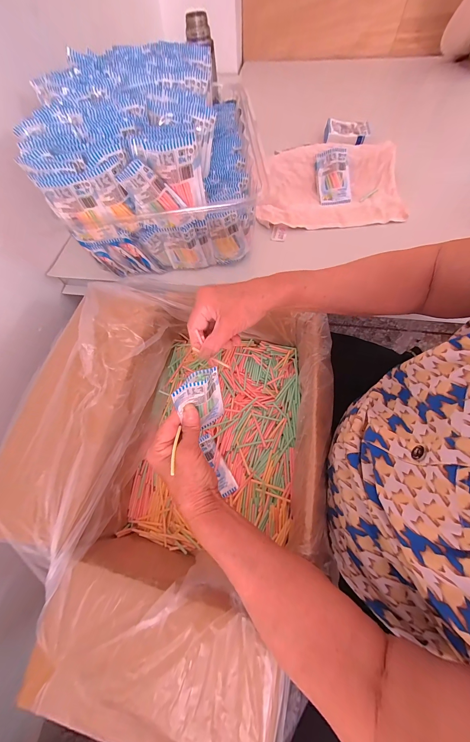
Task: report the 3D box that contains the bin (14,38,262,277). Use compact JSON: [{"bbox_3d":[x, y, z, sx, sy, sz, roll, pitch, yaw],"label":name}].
[{"bbox_3d":[-0.137,-0.394,0.482,0.330,0.187,0.406,-4,64,1],"label":"bin"}]

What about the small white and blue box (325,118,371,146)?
[{"bbox_3d":[0.289,-0.623,0.673,0.109,0.024,0.086,16,66,10],"label":"small white and blue box"}]

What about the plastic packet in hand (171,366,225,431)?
[{"bbox_3d":[-0.040,0.038,0.329,0.064,0.104,0.017,-44,59,-14],"label":"plastic packet in hand"}]

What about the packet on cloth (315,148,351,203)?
[{"bbox_3d":[0.210,-0.413,0.552,0.063,0.015,0.105,-7,100,12],"label":"packet on cloth"}]

